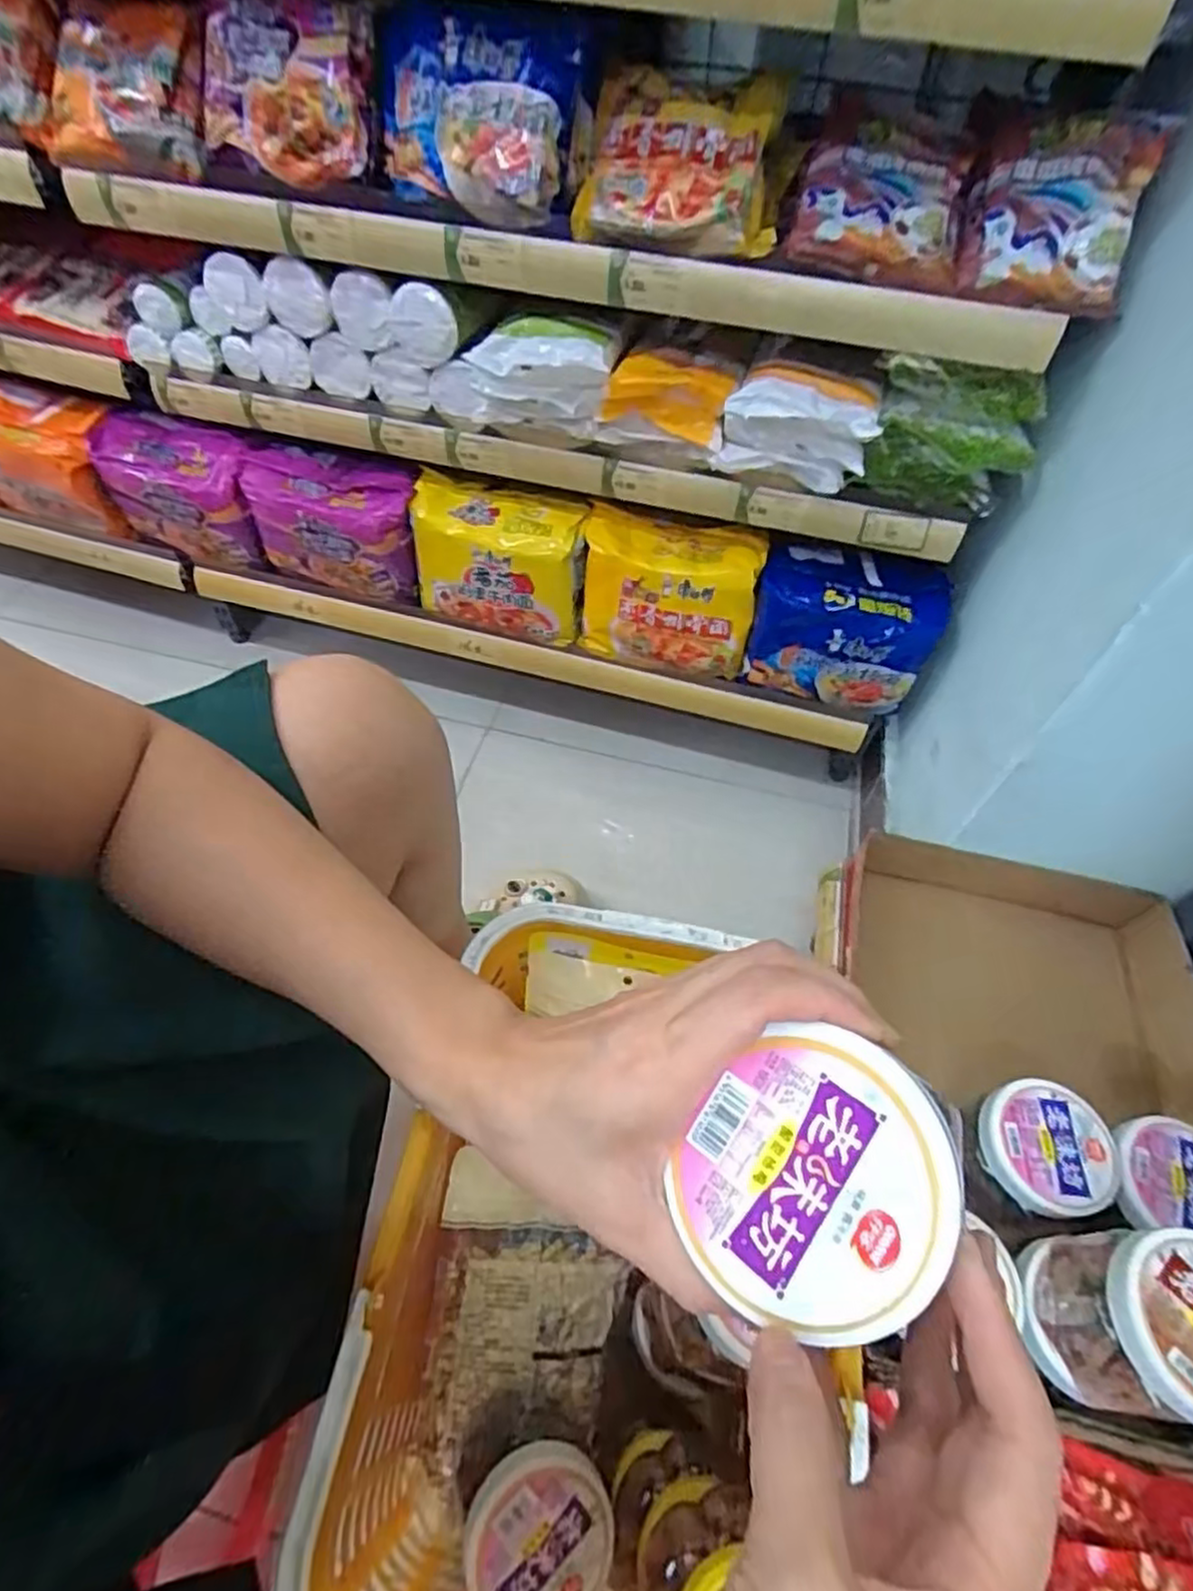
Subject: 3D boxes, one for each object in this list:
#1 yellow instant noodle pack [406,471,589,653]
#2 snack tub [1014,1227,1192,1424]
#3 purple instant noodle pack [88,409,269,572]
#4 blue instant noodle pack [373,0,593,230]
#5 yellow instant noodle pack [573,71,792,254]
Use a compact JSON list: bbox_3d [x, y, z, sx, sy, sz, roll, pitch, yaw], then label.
[{"bbox_3d":[-0.115,-0.276,0.844,0.196,0.146,0.075,11,55,5],"label":"yellow instant noodle pack"},{"bbox_3d":[0.318,0.304,0.406,0.095,0.099,0.088,1,55,-2],"label":"snack tub"},{"bbox_3d":[-0.506,-0.373,0.882,0.196,0.149,0.077,15,56,8],"label":"purple instant noodle pack"},{"bbox_3d":[-0.092,-0.547,0.569,0.162,0.122,0.081,8,55,3],"label":"blue instant noodle pack"},{"bbox_3d":[0.069,-0.512,0.579,0.164,0.085,0.090,12,55,6],"label":"yellow instant noodle pack"}]

